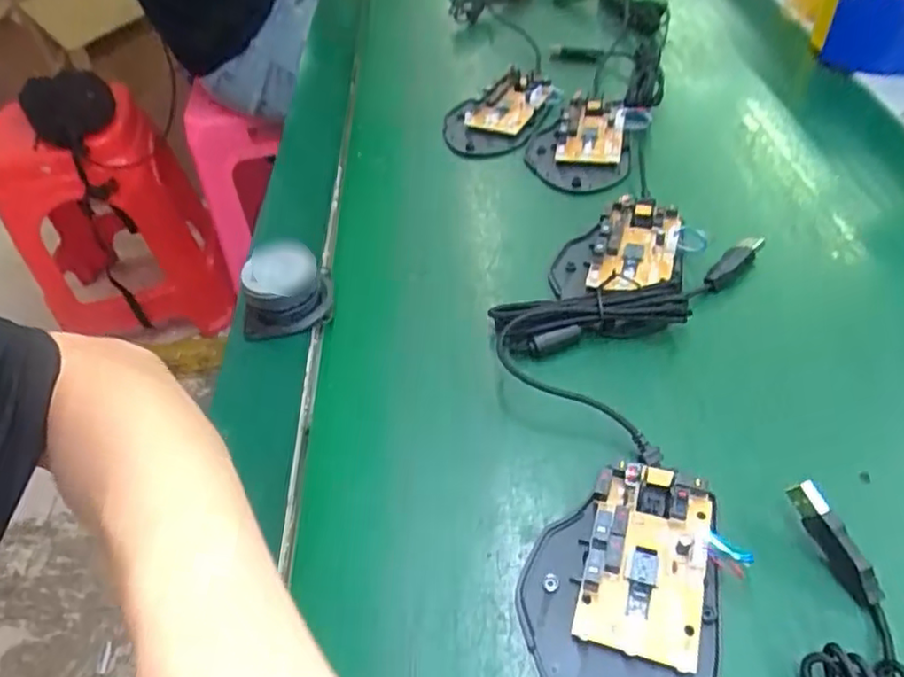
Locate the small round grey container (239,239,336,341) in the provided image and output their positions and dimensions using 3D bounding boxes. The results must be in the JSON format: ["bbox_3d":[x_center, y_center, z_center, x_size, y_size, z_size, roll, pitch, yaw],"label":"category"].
[{"bbox_3d":[-0.094,-0.029,0.364,0.044,0.033,0.043,-5,47,1],"label":"small round grey container"}]

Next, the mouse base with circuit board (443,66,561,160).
[{"bbox_3d":[0.033,-0.171,0.490,0.067,0.022,0.095,23,56,24],"label":"mouse base with circuit board"}]

